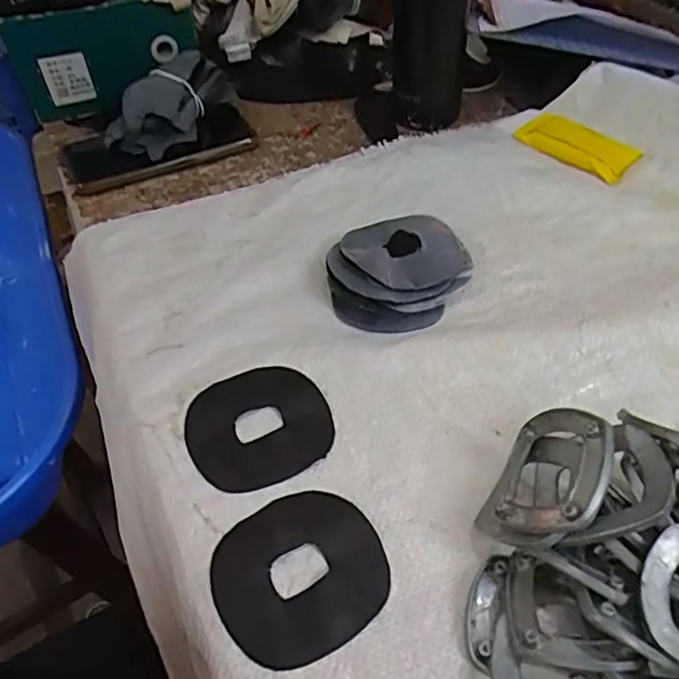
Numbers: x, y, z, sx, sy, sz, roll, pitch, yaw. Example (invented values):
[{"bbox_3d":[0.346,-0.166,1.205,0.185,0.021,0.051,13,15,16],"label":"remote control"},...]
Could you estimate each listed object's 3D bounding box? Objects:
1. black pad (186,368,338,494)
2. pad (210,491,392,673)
[{"bbox_3d":[-0.046,0.049,0.353,0.080,0.005,0.077,-18,50,-11],"label":"black pad"},{"bbox_3d":[-0.019,0.113,0.296,0.081,0.004,0.075,-33,54,-22],"label":"pad"}]

